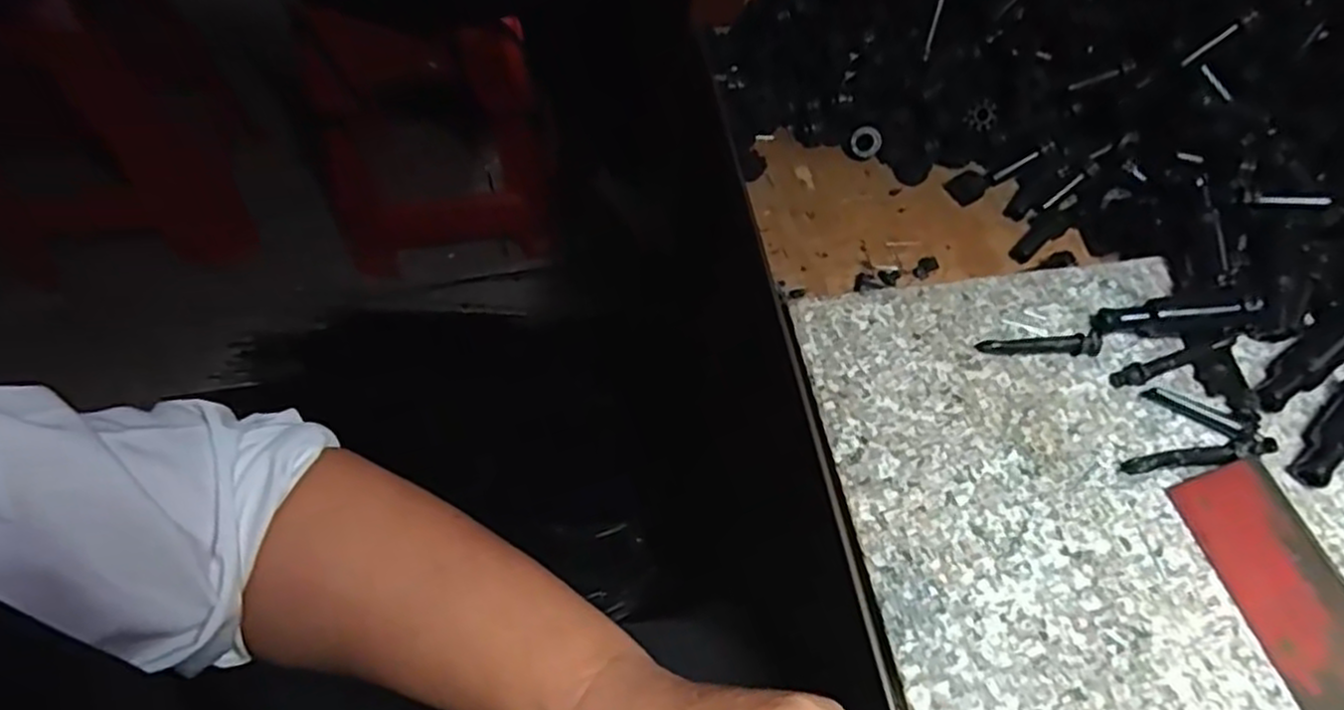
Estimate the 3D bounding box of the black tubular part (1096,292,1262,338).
[{"bbox_3d":[0.244,-0.020,0.363,0.069,0.016,0.015,-5,57,14],"label":"black tubular part"}]

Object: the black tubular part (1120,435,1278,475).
[{"bbox_3d":[0.233,0.045,0.331,0.066,0.008,0.009,-6,58,-5],"label":"black tubular part"}]

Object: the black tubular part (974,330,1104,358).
[{"bbox_3d":[0.179,-0.005,0.361,0.058,0.009,0.009,-1,58,-2],"label":"black tubular part"}]

